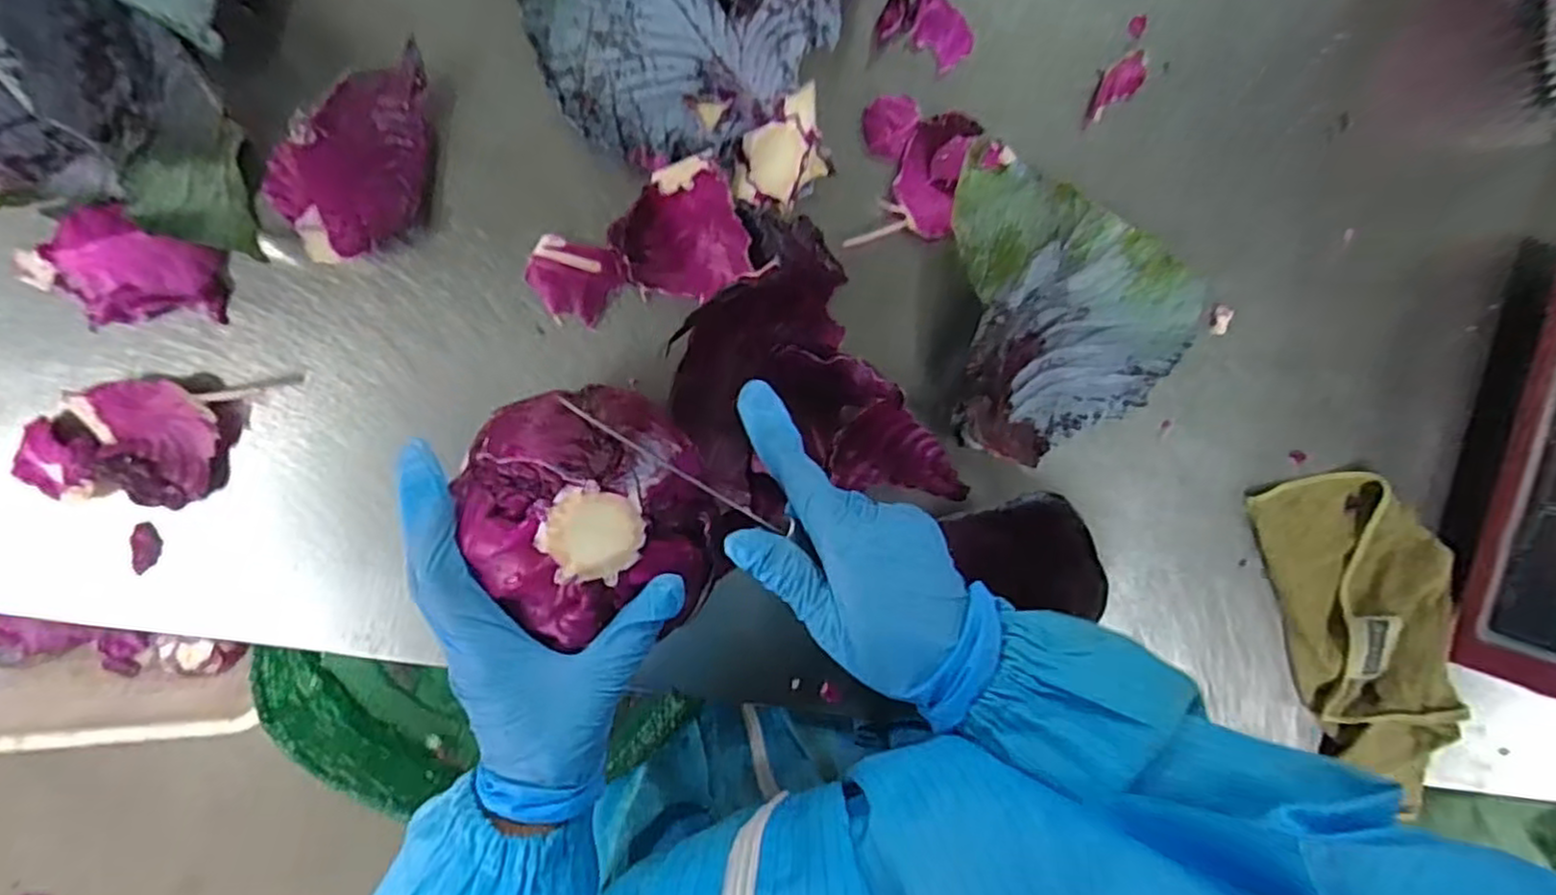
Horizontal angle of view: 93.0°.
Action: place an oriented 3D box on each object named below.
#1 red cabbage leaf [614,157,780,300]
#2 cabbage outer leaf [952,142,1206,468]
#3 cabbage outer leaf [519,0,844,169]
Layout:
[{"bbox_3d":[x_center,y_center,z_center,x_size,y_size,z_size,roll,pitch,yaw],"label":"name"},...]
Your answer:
[{"bbox_3d":[-0.054,-0.121,0.428,0.072,0.029,0.071,-26,99,-2],"label":"red cabbage leaf"},{"bbox_3d":[0.183,-0.076,0.431,0.157,0.077,0.166,-3,98,-5],"label":"cabbage outer leaf"},{"bbox_3d":[-0.051,-0.217,0.383,0.137,0.093,0.121,-44,99,1],"label":"cabbage outer leaf"}]

